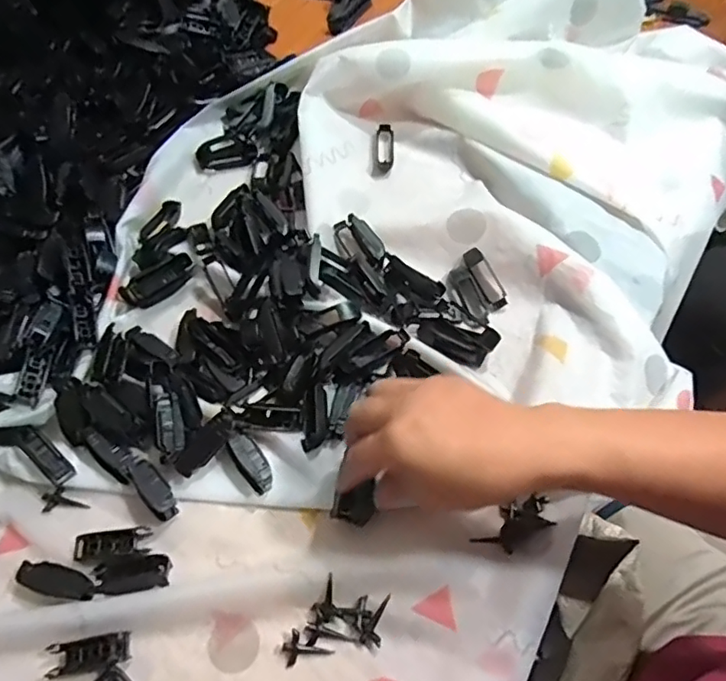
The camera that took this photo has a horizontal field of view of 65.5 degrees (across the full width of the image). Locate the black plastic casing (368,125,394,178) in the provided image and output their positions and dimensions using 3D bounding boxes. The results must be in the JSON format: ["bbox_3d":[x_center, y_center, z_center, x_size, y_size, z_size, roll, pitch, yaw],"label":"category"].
[{"bbox_3d":[0.018,-0.186,0.552,0.023,0.012,0.060,3,62,3],"label":"black plastic casing"}]

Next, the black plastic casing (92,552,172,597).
[{"bbox_3d":[-0.151,0.153,0.369,0.047,0.006,0.023,-12,62,-5],"label":"black plastic casing"}]

